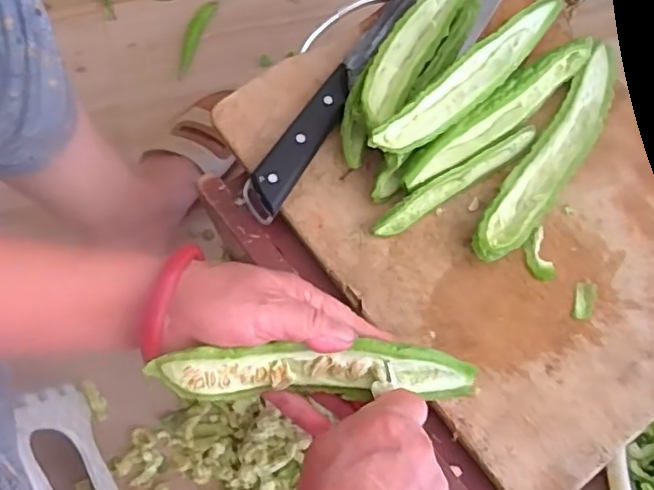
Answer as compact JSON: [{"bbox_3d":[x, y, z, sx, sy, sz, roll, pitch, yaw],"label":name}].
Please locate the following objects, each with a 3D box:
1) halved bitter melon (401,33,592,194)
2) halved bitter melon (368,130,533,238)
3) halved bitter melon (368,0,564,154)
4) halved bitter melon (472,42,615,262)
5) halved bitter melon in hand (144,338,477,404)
[{"bbox_3d":[0.135,-0.103,0.468,0.187,0.042,0.023,-38,78,-11],"label":"halved bitter melon"},{"bbox_3d":[0.101,-0.050,0.469,0.149,0.019,0.017,-33,77,-10],"label":"halved bitter melon"},{"bbox_3d":[0.106,-0.121,0.438,0.179,0.020,0.030,-39,78,-12],"label":"halved bitter melon"},{"bbox_3d":[0.180,-0.072,0.477,0.039,0.017,0.210,35,76,8],"label":"halved bitter melon"},{"bbox_3d":[-0.003,0.073,0.343,0.180,0.030,0.030,3,75,-13],"label":"halved bitter melon in hand"}]

